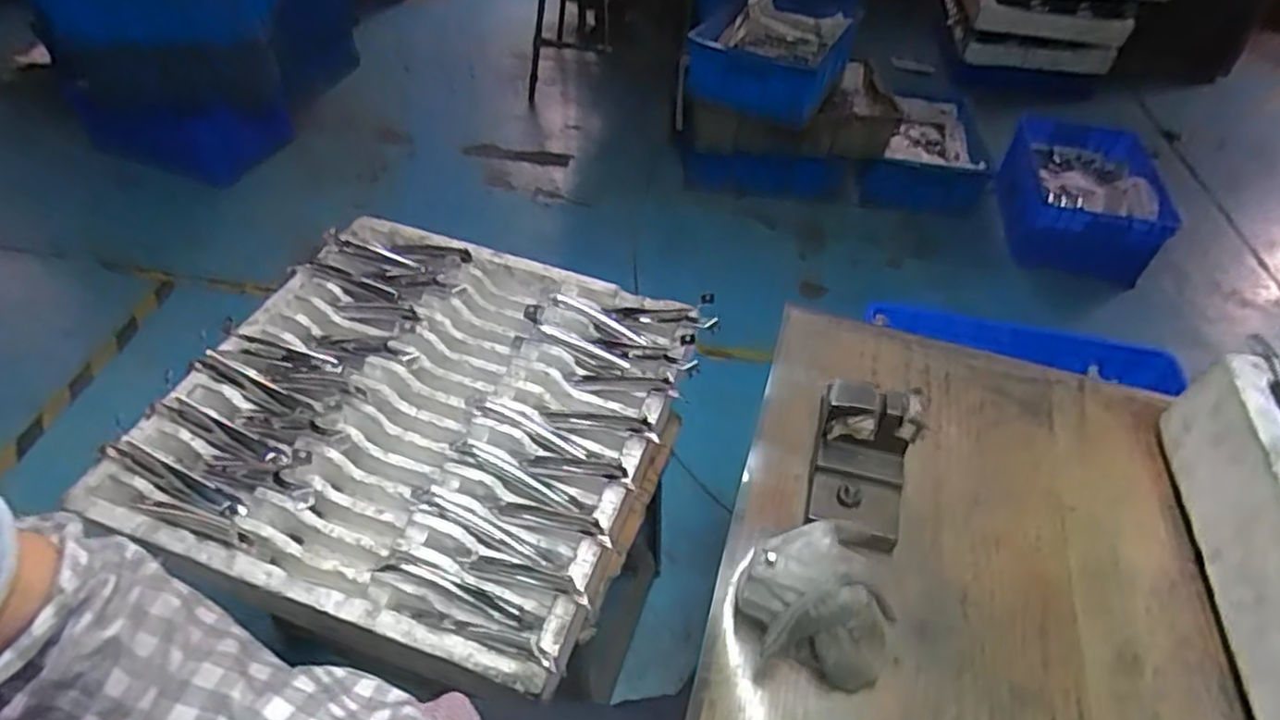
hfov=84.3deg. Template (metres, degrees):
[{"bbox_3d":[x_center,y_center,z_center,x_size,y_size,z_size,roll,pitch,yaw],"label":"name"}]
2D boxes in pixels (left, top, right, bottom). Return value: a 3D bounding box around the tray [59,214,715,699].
[{"bbox_3d":[-0.251,0.055,0.864,0.553,0.086,0.550,16,48,8],"label":"tray"}]

